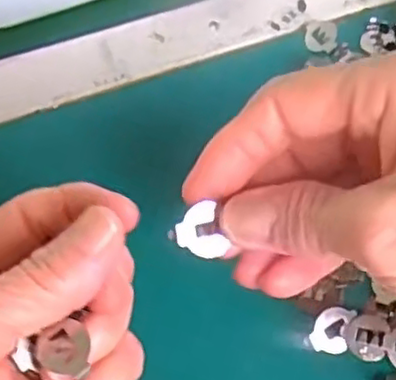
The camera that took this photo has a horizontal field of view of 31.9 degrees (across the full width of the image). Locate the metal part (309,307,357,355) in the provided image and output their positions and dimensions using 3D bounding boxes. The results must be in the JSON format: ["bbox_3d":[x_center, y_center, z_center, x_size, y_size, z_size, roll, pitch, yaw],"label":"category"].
[{"bbox_3d":[0.051,0.053,0.265,0.014,0.005,0.018,14,60,13],"label":"metal part"}]

